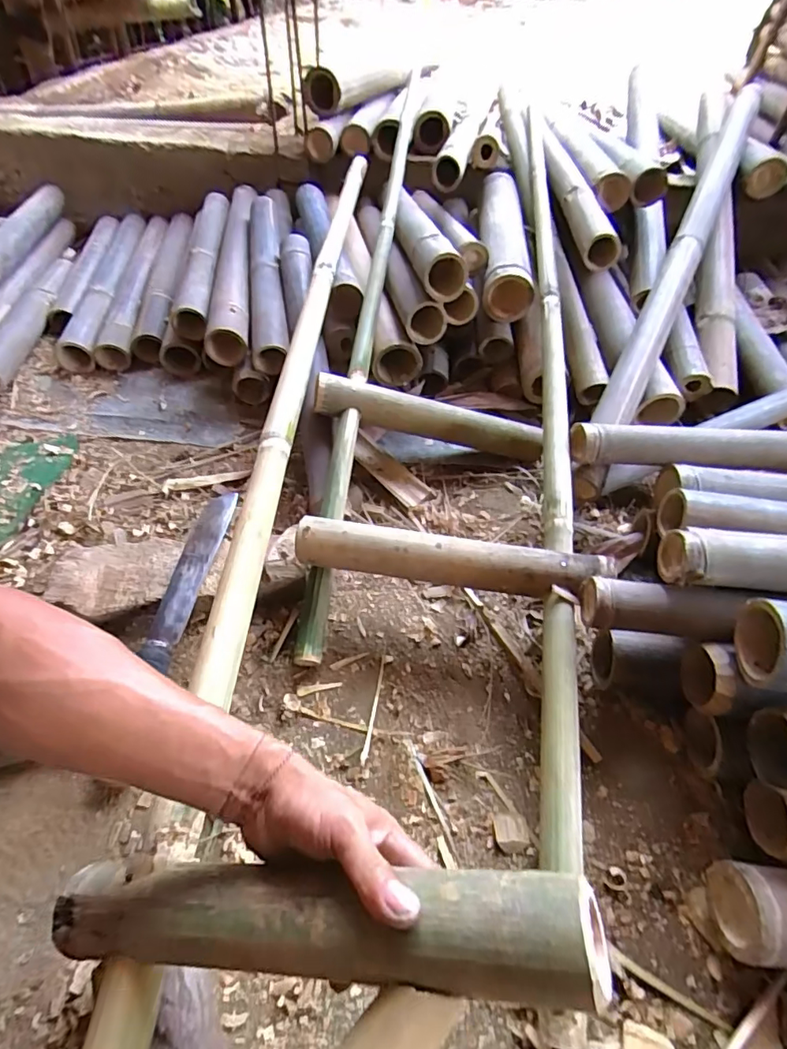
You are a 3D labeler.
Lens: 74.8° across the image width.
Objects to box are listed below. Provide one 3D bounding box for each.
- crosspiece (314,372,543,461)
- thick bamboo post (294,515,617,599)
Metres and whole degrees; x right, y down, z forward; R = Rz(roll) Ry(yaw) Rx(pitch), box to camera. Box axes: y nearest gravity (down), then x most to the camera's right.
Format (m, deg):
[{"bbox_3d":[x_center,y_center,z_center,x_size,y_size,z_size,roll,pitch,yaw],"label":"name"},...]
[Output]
[{"bbox_3d":[0.056,-0.156,0.765,0.346,0.059,0.050,11,47,-12],"label":"crosspiece"},{"bbox_3d":[0.061,0.041,0.572,0.342,0.046,0.049,8,49,5],"label":"thick bamboo post"}]

